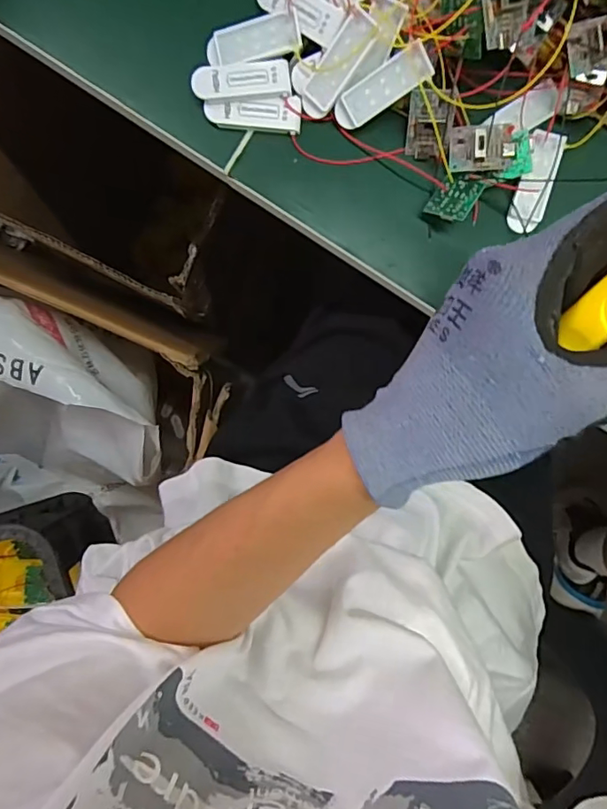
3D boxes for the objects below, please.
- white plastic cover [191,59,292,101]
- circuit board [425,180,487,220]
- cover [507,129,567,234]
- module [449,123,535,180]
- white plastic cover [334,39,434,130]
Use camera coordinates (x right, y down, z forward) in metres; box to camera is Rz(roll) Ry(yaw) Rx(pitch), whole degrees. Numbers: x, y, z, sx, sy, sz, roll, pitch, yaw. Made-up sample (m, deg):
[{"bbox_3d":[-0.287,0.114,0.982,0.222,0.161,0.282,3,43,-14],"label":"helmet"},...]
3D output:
[{"bbox_3d":[-0.036,-0.190,0.306,0.056,0.005,0.019,-7,93,-1],"label":"white plastic cover"},{"bbox_3d":[0.090,-0.123,0.313,0.026,0.004,0.033,28,76,24],"label":"circuit board"},{"bbox_3d":[0.141,-0.134,0.316,0.021,0.010,0.058,18,92,-3],"label":"cover"},{"bbox_3d":[0.113,-0.150,0.308,0.049,0.011,0.028,5,93,-2],"label":"module"},{"bbox_3d":[0.045,-0.182,0.302,0.057,0.007,0.020,-27,117,20],"label":"white plastic cover"}]

